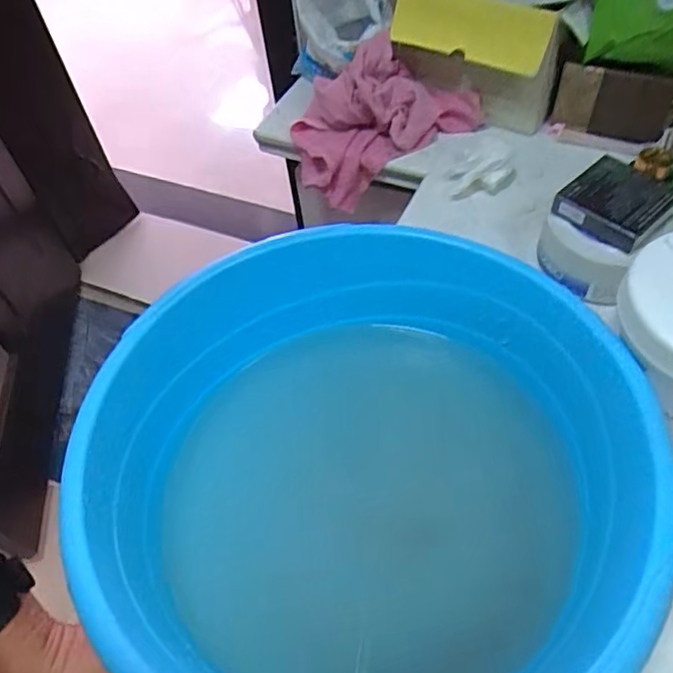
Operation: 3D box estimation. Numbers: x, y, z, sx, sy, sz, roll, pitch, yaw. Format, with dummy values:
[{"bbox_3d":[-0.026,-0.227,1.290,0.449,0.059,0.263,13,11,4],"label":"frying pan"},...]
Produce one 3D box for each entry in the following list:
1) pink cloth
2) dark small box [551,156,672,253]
[{"bbox_3d":[0.050,-0.228,0.671,0.188,0.134,0.071,-20,53,-9],"label":"pink cloth"},{"bbox_3d":[0.219,-0.106,0.483,0.068,0.021,0.070,-37,57,-21],"label":"dark small box"}]

